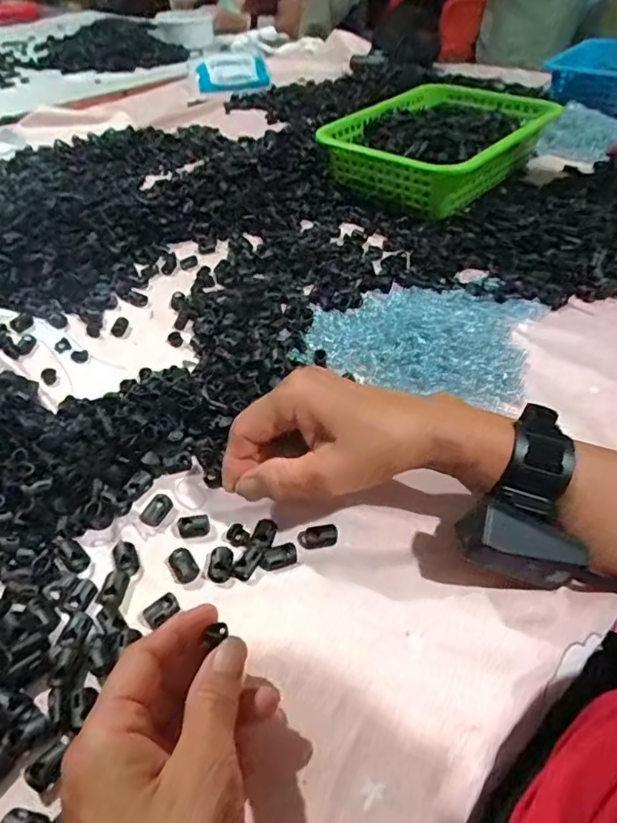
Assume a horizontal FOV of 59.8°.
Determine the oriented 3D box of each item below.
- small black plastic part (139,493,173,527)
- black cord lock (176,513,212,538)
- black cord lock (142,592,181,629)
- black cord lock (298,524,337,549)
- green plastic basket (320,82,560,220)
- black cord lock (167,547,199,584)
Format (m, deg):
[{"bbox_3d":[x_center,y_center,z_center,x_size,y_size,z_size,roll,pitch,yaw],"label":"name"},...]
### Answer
[{"bbox_3d":[-0.102,0.066,0.360,0.016,0.006,0.022,22,50,15],"label":"small black plastic part"},{"bbox_3d":[-0.075,0.075,0.353,0.020,0.007,0.013,-6,49,-10],"label":"black cord lock"},{"bbox_3d":[-0.085,0.116,0.312,0.020,0.010,0.013,-31,57,-29],"label":"black cord lock"},{"bbox_3d":[0.006,0.082,0.348,0.024,0.010,0.016,-3,48,-8],"label":"black cord lock"},{"bbox_3d":[0.172,-0.365,0.731,0.214,0.091,0.287,31,53,29],"label":"green plastic basket"},{"bbox_3d":[-0.077,0.096,0.332,0.014,0.009,0.020,-27,55,-26],"label":"black cord lock"}]

